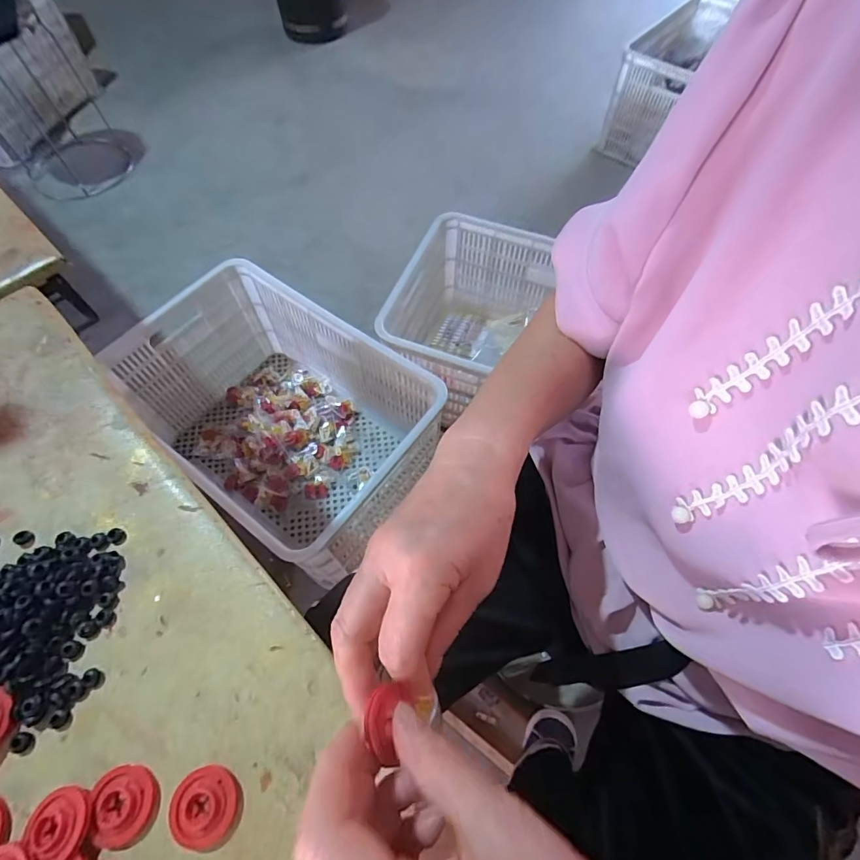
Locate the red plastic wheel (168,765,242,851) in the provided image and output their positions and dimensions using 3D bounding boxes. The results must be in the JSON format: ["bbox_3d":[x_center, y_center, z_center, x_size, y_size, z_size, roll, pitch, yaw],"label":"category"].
[{"bbox_3d":[-0.114,0.191,0.227,0.032,0.008,0.032,0,62,0],"label":"red plastic wheel"}]

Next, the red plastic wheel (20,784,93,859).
[{"bbox_3d":[-0.183,0.195,0.221,0.030,0.005,0.031,0,62,0],"label":"red plastic wheel"}]

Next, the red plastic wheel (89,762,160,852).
[{"bbox_3d":[-0.155,0.190,0.227,0.031,0.006,0.033,0,62,0],"label":"red plastic wheel"}]

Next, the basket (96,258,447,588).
[{"bbox_3d":[-0.304,-0.026,0.997,0.596,0.322,0.412,34,67,17],"label":"basket"}]

